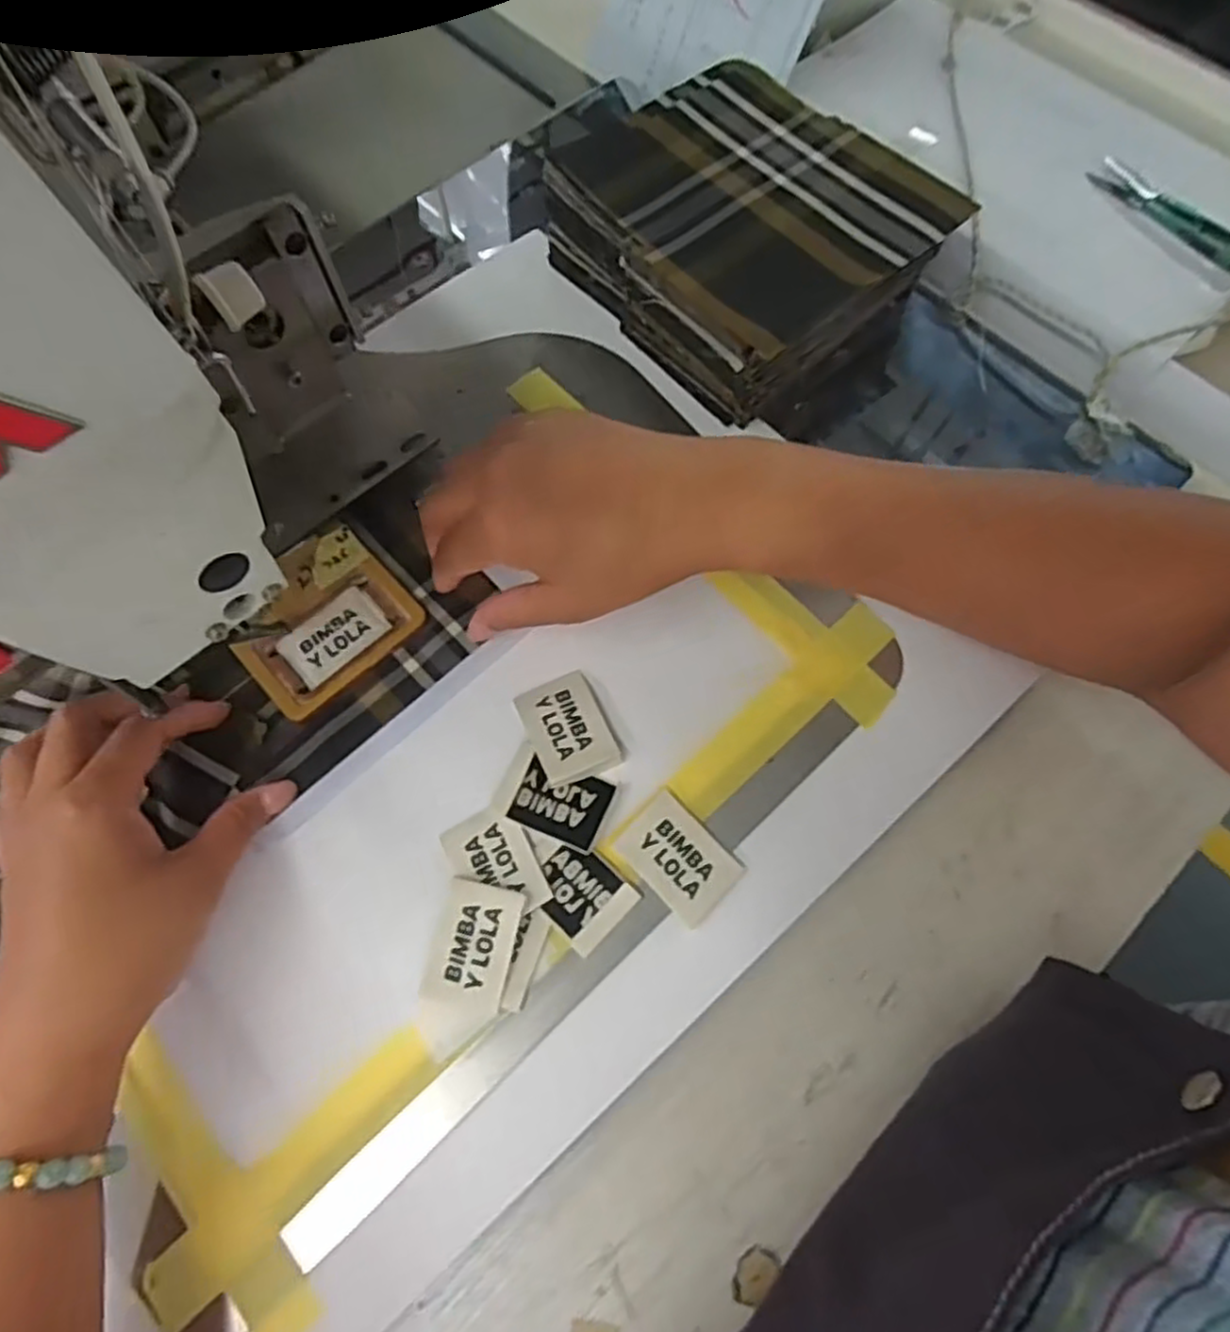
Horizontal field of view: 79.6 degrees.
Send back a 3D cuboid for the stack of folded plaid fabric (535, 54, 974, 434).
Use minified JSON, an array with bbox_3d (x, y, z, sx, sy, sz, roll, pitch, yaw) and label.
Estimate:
[{"bbox_3d":[0.071,-0.245,0.410,0.159,0.065,0.175,-39,82,-12],"label":"stack of folded plaid fabric"}]

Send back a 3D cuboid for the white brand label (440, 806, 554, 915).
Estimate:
[{"bbox_3d":[-0.051,0.086,0.319,0.031,0.004,0.049,-30,66,-10],"label":"white brand label"}]

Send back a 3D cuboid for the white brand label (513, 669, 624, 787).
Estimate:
[{"bbox_3d":[-0.022,0.028,0.342,0.036,0.005,0.050,-20,64,-14],"label":"white brand label"}]

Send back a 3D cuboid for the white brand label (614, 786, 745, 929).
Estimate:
[{"bbox_3d":[0.028,0.082,0.321,0.035,0.007,0.049,-41,73,-14],"label":"white brand label"}]

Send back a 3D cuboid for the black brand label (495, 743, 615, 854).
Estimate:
[{"bbox_3d":[-0.027,0.059,0.330,0.047,0.005,0.033,24,69,8],"label":"black brand label"}]

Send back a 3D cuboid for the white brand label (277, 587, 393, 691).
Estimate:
[{"bbox_3d":[-0.138,-0.015,0.362,0.049,0.004,0.031,-40,73,-14],"label":"white brand label"}]

